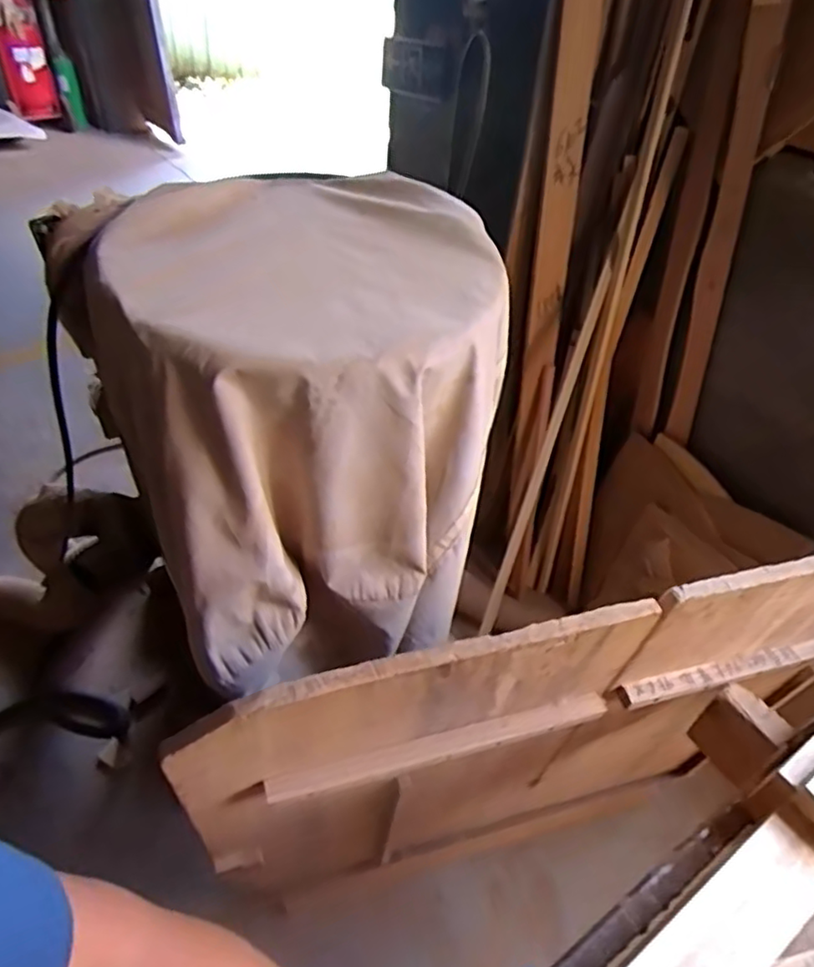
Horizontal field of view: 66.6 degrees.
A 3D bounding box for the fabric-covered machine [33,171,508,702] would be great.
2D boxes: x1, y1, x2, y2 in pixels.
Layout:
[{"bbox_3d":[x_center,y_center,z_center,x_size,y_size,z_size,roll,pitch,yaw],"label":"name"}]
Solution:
[{"bbox_3d":[-0.139,-0.110,0.854,0.484,0.410,0.553,-20,49,-23],"label":"fabric-covered machine"}]

